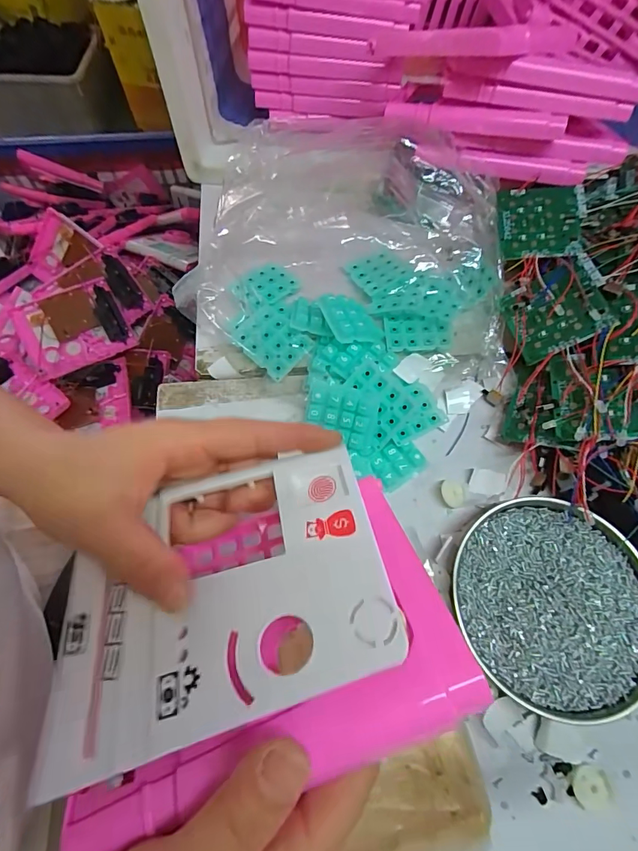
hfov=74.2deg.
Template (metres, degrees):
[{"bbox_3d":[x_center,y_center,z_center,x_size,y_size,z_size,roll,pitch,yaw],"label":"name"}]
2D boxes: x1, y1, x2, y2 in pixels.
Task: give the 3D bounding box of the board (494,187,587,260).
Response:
[{"bbox_3d":[0.199,-0.181,0.375,0.070,0.004,0.070,-2,75,10],"label":"board"}]

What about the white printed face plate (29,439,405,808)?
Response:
[{"bbox_3d":[-0.043,0.071,0.185,0.139,0.008,0.108,-17,49,-1],"label":"white printed face plate"}]

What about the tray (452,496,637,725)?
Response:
[{"bbox_3d":[0.164,0.122,0.294,0.131,0.024,0.133,0,65,0],"label":"tray"}]

